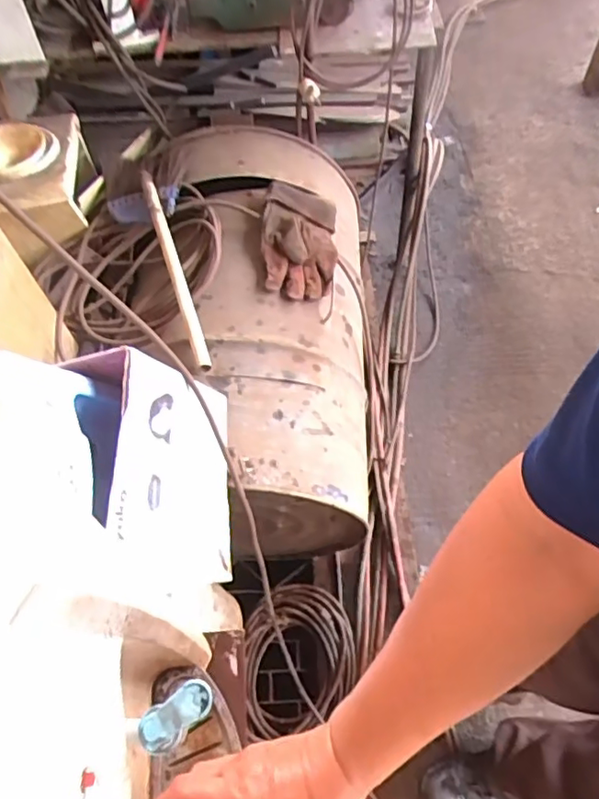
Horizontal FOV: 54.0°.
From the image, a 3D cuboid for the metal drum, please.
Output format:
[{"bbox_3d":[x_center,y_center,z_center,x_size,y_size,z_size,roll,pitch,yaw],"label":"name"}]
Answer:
[{"bbox_3d":[-0.034,-0.134,1.253,0.379,0.462,0.860,-7,71,-1],"label":"metal drum"}]

